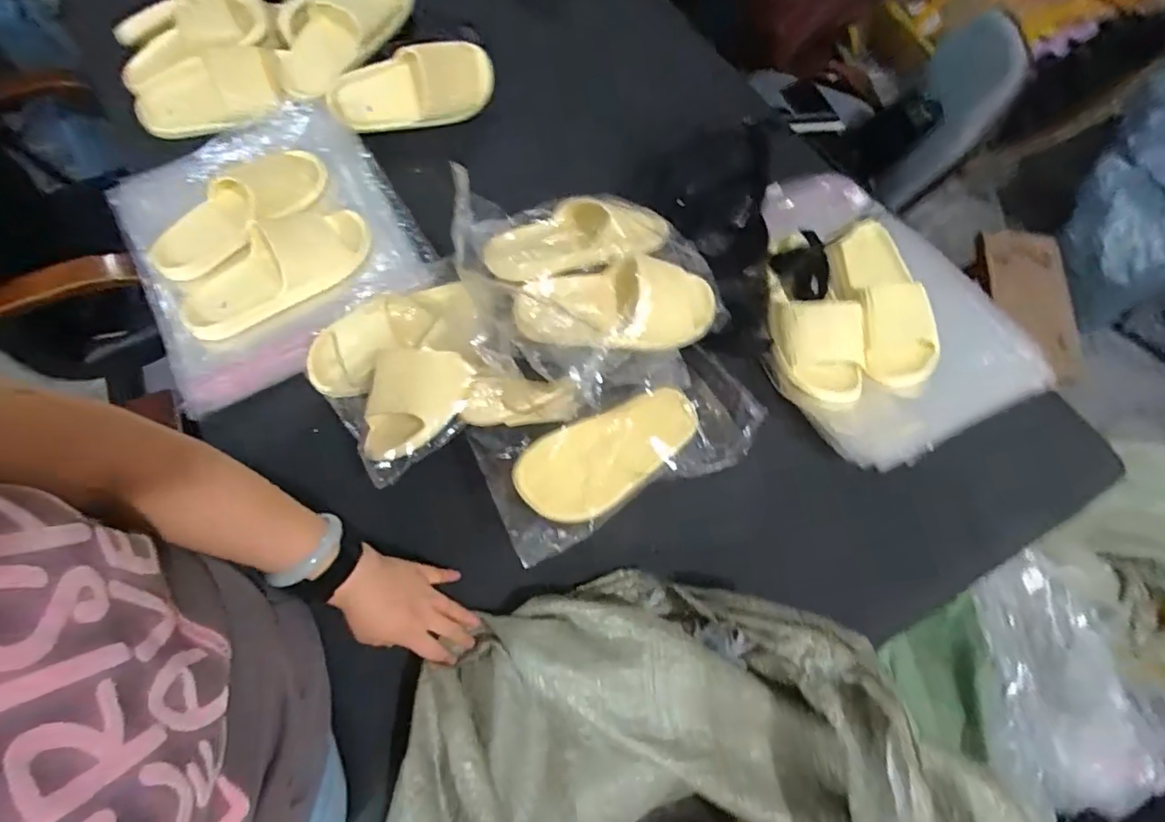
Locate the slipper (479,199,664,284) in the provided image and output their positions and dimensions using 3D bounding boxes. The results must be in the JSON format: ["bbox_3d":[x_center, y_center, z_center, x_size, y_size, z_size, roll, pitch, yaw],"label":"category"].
[{"bbox_3d":[-0.004,-0.208,0.671,0.228,0.055,0.097,-13,68,-6],"label":"slipper"}]

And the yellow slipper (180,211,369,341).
[{"bbox_3d":[-0.415,-0.193,0.751,0.253,0.049,0.125,-28,70,-12],"label":"yellow slipper"}]

